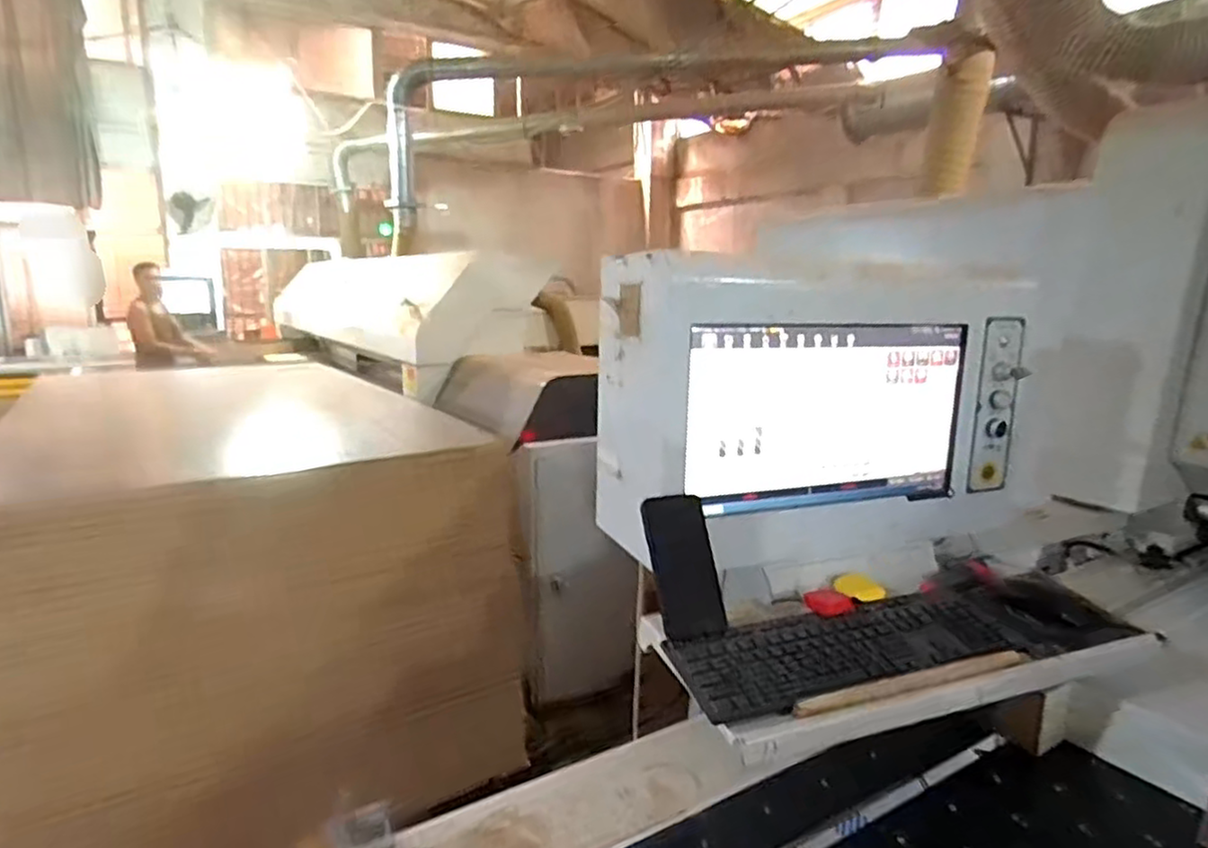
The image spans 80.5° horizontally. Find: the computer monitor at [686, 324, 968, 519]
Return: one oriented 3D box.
[{"bbox_3d":[0.314,-0.005,0.998,0.474,0.255,0.076,-3,12,-20],"label":"computer monitor"}]

